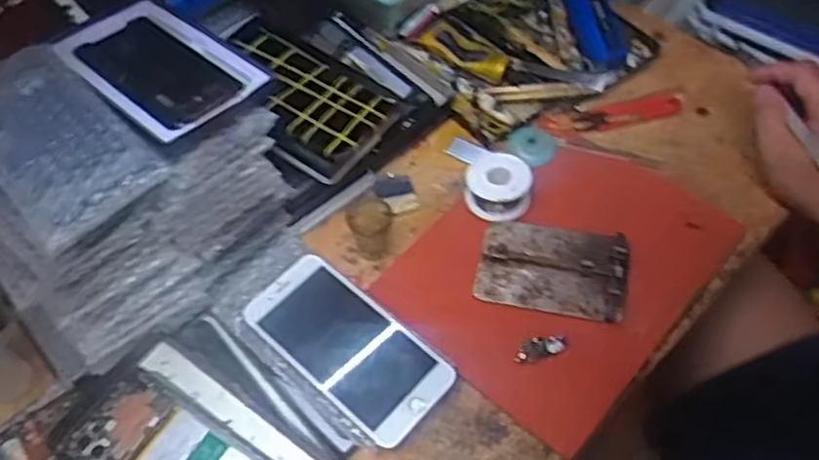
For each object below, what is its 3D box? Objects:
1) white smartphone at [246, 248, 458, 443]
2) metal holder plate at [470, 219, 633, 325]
[{"bbox_3d":[-0.047,0.085,0.533,0.161,0.015,0.075,35,64,23],"label":"white smartphone"},{"bbox_3d":[0.116,0.029,0.577,0.114,0.020,0.075,10,57,10],"label":"metal holder plate"}]

